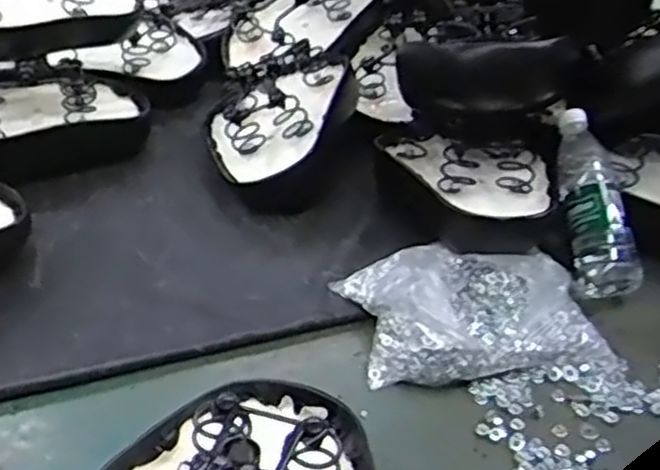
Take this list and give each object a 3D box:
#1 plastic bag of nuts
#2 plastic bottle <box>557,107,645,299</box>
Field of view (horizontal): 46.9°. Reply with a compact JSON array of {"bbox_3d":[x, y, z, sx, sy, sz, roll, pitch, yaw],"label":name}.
[{"bbox_3d":[0.148,0.066,0.792,0.251,0.068,0.171,-3,36,-10],"label":"plastic bag of nuts"},{"bbox_3d":[0.316,-0.044,0.897,0.078,0.057,0.232,2,62,-7],"label":"plastic bottle"}]

